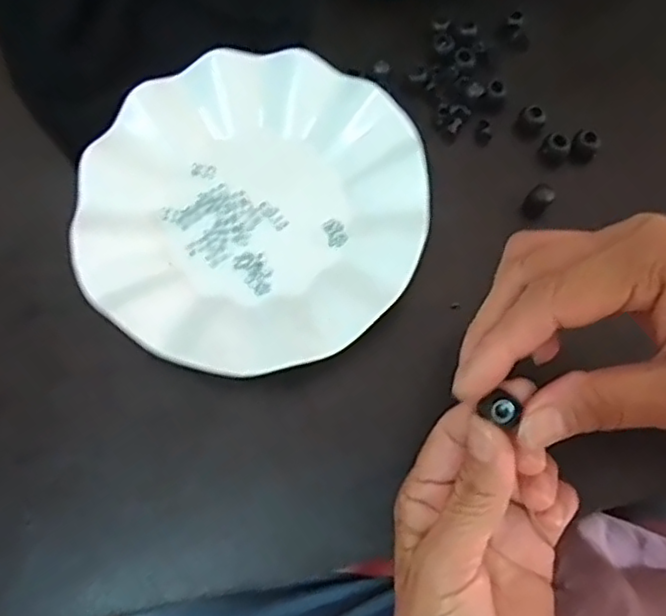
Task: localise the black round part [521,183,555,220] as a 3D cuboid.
[{"bbox_3d":[0.115,-0.060,0.364,0.013,0.018,0.013,0,73,1],"label":"black round part"}]

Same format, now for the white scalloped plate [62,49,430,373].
[{"bbox_3d":[-0.044,-0.055,0.357,0.179,0.021,0.180,0,73,1],"label":"white scalloped plate"}]

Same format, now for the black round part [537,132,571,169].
[{"bbox_3d":[0.128,-0.092,0.373,0.016,0.018,0.012,28,75,9],"label":"black round part"}]

